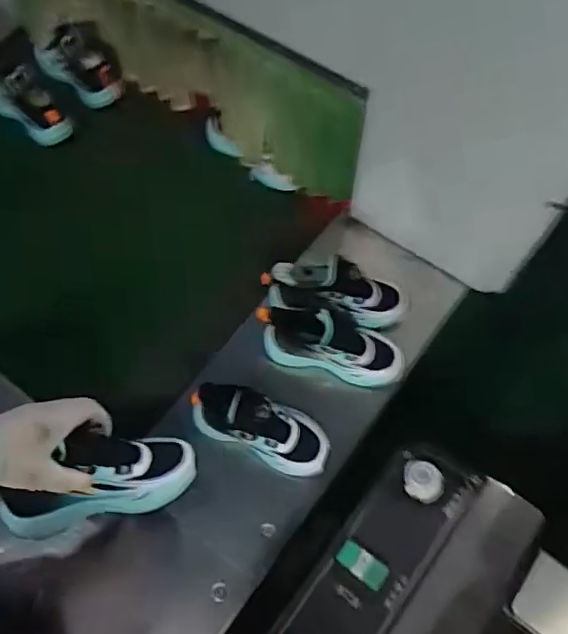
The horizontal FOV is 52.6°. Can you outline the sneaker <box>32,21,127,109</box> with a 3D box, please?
[{"bbox_3d":[-0.363,-0.454,1.013,0.166,0.105,0.088,41,71,17],"label":"sneaker"}]

